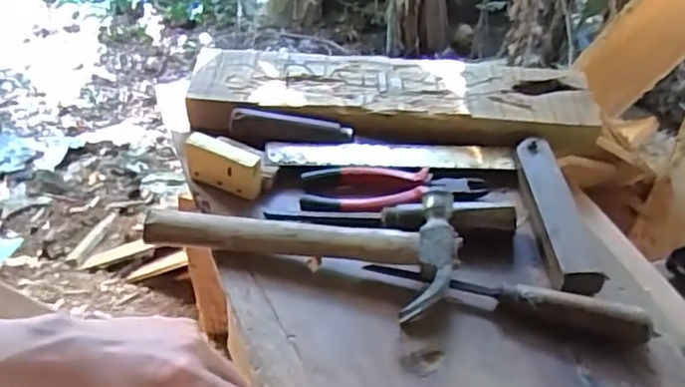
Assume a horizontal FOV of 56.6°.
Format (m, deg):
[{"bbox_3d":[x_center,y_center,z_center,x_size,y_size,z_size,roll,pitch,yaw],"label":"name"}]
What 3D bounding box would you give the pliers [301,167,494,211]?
[{"bbox_3d":[0.051,-0.007,0.636,0.183,0.015,0.062,-1,46,-4],"label":"pliers"}]

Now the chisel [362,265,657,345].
[{"bbox_3d":[0.142,0.090,0.544,0.237,0.025,0.028,11,46,8],"label":"chisel"}]

